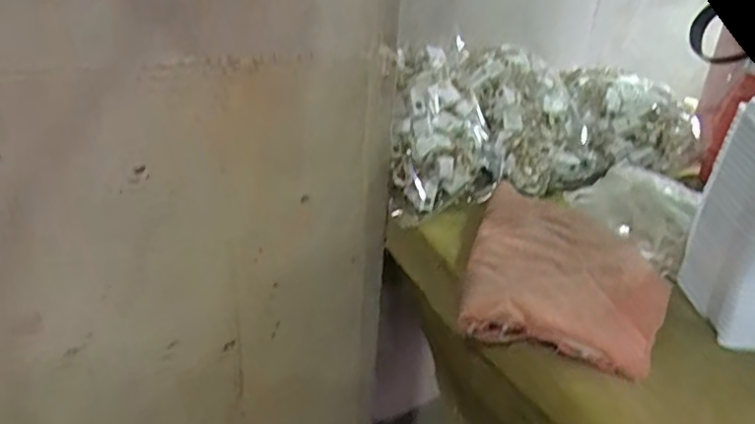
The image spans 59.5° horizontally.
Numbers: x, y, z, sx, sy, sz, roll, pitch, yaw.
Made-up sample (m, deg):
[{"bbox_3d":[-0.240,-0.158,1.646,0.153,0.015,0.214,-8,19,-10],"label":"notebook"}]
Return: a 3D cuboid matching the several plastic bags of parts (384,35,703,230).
[{"bbox_3d":[0.158,-0.114,0.743,0.387,0.112,0.222,-11,31,-26],"label":"several plastic bags of parts"}]

